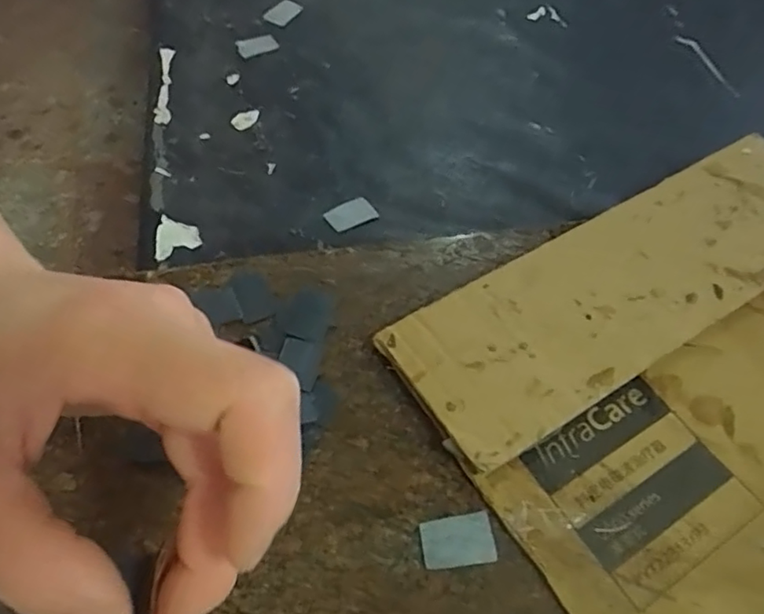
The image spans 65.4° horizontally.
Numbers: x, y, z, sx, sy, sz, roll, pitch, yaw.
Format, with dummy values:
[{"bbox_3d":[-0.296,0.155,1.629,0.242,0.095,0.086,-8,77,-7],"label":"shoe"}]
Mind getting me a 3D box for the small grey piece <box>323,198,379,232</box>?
[{"bbox_3d":[-0.019,-0.056,0.358,0.029,0.004,0.018,-25,62,-19],"label":"small grey piece"}]

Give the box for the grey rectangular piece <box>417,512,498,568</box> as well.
[{"bbox_3d":[0.031,0.096,0.242,0.029,0.004,0.019,-6,57,-9],"label":"grey rectangular piece"}]

